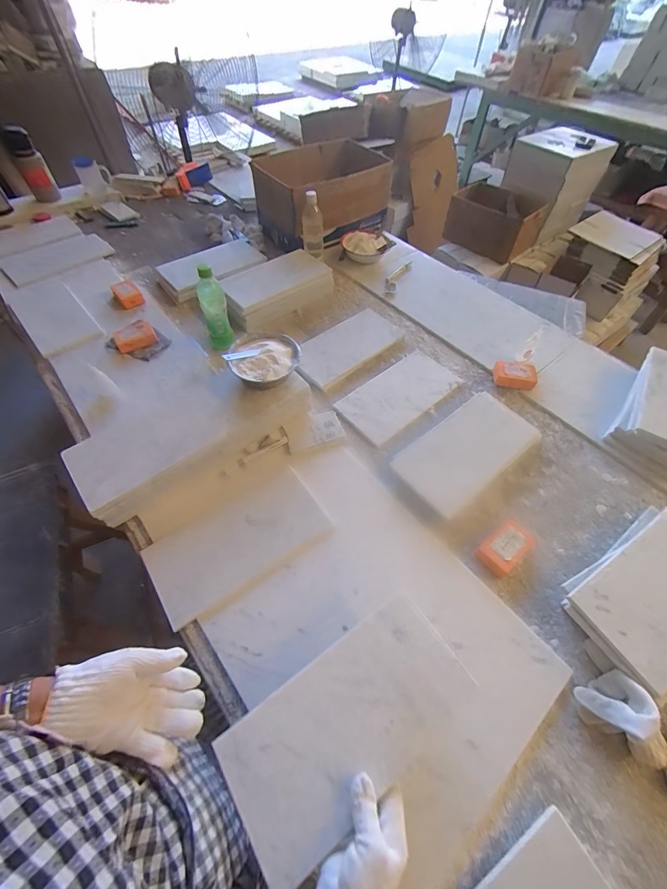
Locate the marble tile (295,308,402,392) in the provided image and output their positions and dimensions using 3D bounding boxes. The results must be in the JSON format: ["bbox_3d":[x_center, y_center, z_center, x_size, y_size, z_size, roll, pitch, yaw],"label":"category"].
[{"bbox_3d":[0.033,-0.259,0.919,0.301,0.028,0.156,-35,65,-22],"label":"marble tile"}]

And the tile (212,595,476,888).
[{"bbox_3d":[0.024,0.339,0.430,0.298,0.015,0.152,-29,63,-19],"label":"tile"}]

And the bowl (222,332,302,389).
[{"bbox_3d":[-0.149,-0.176,0.742,0.146,0.053,0.136,1,57,-2],"label":"bowl"}]

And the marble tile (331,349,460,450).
[{"bbox_3d":[0.163,-0.124,0.849,0.305,0.014,0.160,-34,65,-22],"label":"marble tile"}]

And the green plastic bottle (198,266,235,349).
[{"bbox_3d":[-0.296,-0.334,0.866,0.062,0.217,0.064,-23,61,-17],"label":"green plastic bottle"}]

